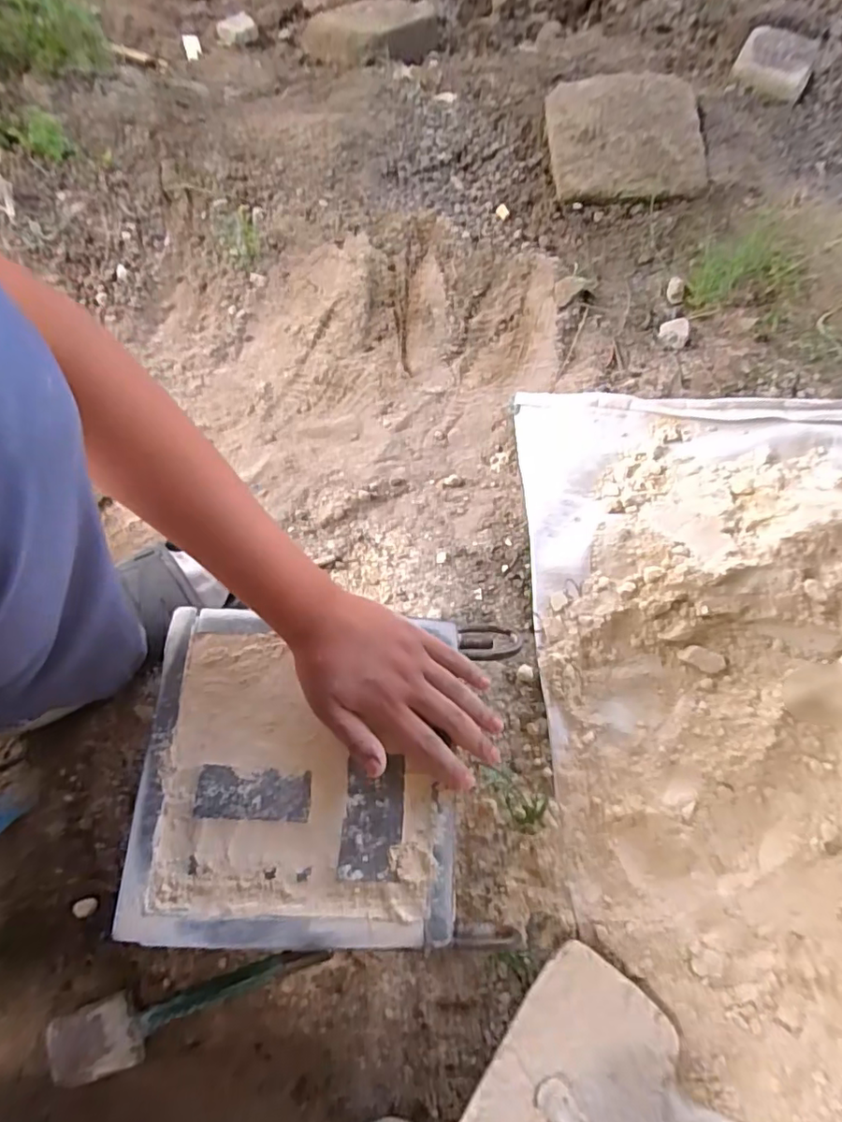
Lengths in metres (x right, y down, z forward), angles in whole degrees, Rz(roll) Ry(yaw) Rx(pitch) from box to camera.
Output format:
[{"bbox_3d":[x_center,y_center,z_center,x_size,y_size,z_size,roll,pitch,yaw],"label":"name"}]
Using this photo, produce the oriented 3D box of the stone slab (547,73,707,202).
[{"bbox_3d":[0.280,-0.588,0.785,0.200,0.041,0.202,-2,71,0],"label":"stone slab"}]

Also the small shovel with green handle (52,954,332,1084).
[{"bbox_3d":[-0.199,0.376,0.488,0.238,0.024,0.052,-21,72,-6],"label":"small shovel with green handle"}]

